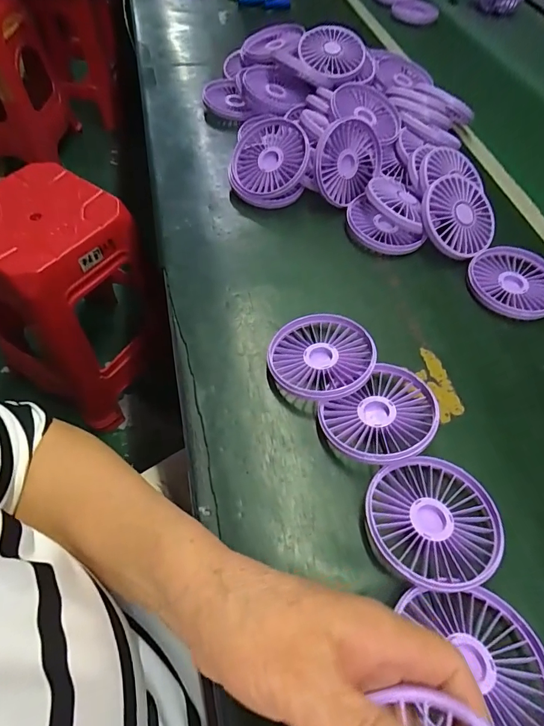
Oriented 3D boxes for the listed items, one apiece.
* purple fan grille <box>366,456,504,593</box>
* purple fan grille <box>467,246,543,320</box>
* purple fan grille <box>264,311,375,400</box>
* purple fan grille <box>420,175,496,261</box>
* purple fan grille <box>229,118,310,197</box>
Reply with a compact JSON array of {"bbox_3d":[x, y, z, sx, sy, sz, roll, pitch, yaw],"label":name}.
[{"bbox_3d":[0.111,0.108,0.292,0.087,0.021,0.084,-12,57,-8],"label":"purple fan grille"},{"bbox_3d":[0.245,-0.081,0.423,0.087,0.012,0.089,-14,58,-9],"label":"purple fan grille"},{"bbox_3d":[0.042,-0.005,0.360,0.087,0.018,0.085,-13,49,0],"label":"purple fan grille"},{"bbox_3d":[0.197,-0.153,0.441,0.088,0.015,0.089,-6,82,-18],"label":"purple fan grille"},{"bbox_3d":[-0.002,-0.226,0.473,0.087,0.018,0.088,-17,75,16],"label":"purple fan grille"}]

